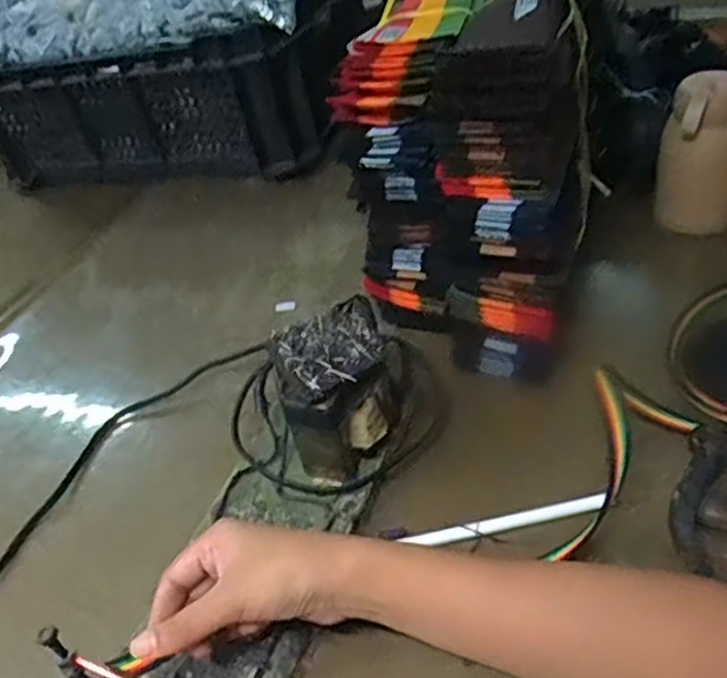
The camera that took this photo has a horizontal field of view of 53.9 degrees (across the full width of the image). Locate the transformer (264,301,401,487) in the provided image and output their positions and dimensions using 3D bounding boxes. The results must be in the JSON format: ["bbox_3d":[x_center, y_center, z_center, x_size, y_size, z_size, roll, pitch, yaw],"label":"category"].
[{"bbox_3d":[-0.016,0.034,0.501,0.092,0.099,0.062,-29,42,-18],"label":"transformer"}]

